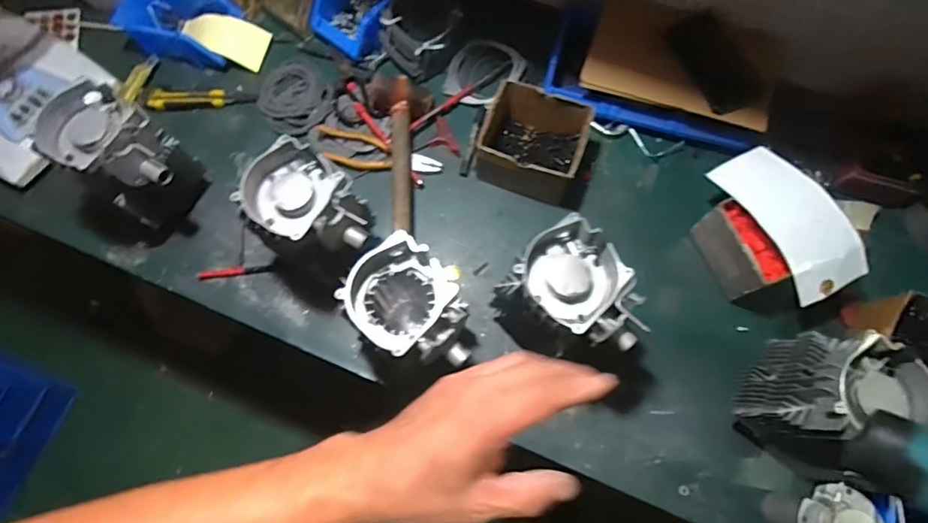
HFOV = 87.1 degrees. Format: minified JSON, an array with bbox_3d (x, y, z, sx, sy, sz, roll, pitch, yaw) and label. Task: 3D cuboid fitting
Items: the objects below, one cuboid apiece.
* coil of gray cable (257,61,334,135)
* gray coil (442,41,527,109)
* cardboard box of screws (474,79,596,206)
[{"bbox_3d":[-0.297,-0.288,0.858,0.108,0.016,0.143,-43,77,-13],"label":"coil of gray cable"},{"bbox_3d":[0.038,-0.339,0.859,0.127,0.028,0.132,0,72,0],"label":"gray coil"},{"bbox_3d":[0.112,-0.188,0.775,0.146,0.095,0.137,19,73,6],"label":"cardboard box of screws"}]

